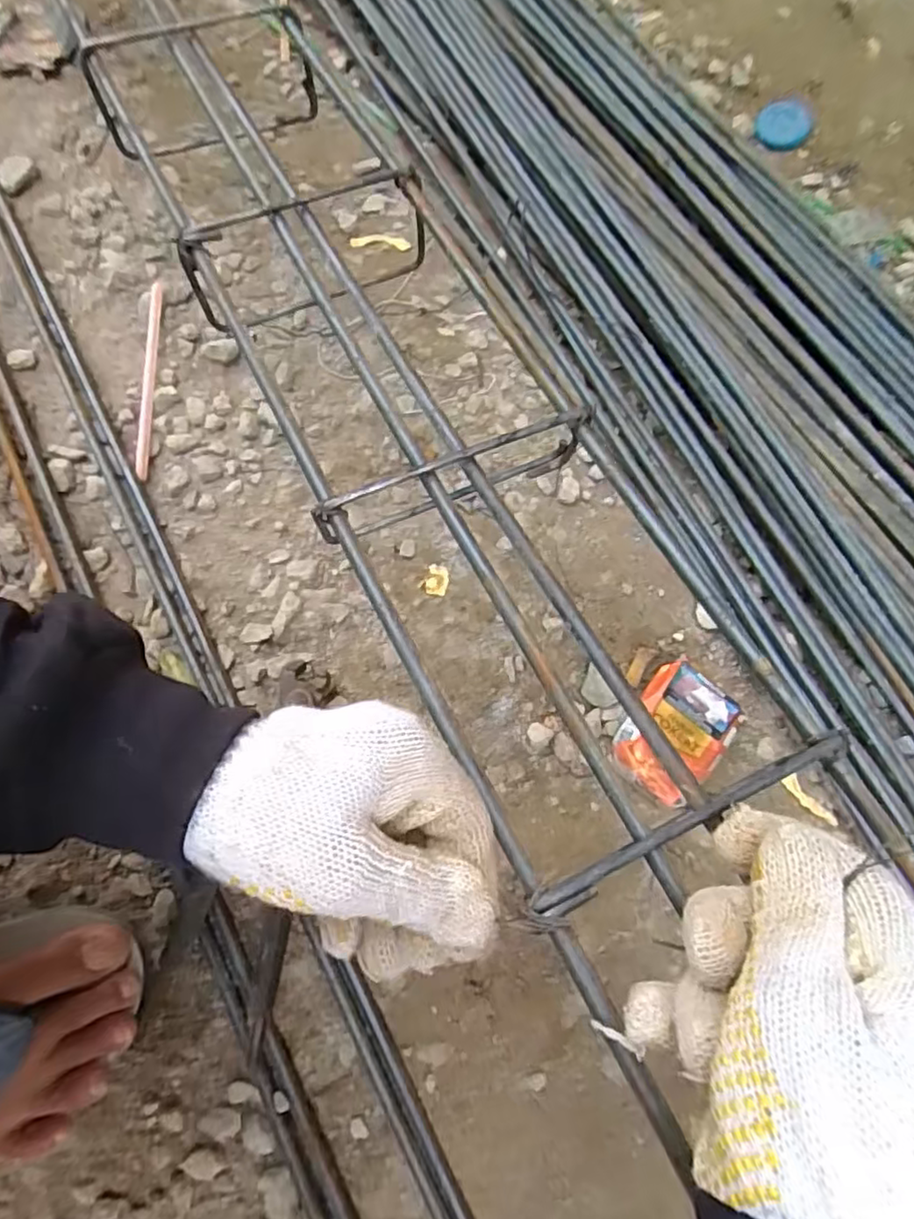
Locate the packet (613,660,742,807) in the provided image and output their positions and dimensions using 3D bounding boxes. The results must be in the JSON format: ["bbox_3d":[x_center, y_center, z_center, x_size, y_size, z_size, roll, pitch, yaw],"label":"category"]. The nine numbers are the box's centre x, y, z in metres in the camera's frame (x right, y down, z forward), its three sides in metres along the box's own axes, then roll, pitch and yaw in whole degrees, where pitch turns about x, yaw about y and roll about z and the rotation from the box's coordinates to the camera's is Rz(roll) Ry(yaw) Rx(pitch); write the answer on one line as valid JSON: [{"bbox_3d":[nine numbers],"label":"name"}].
[{"bbox_3d":[0.152,0.084,0.454,0.063,0.018,0.092,38,70,6],"label":"packet"}]

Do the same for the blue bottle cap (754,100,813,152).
[{"bbox_3d":[0.342,-0.508,0.688,0.052,0.018,0.055,26,69,1],"label":"blue bottle cap"}]

